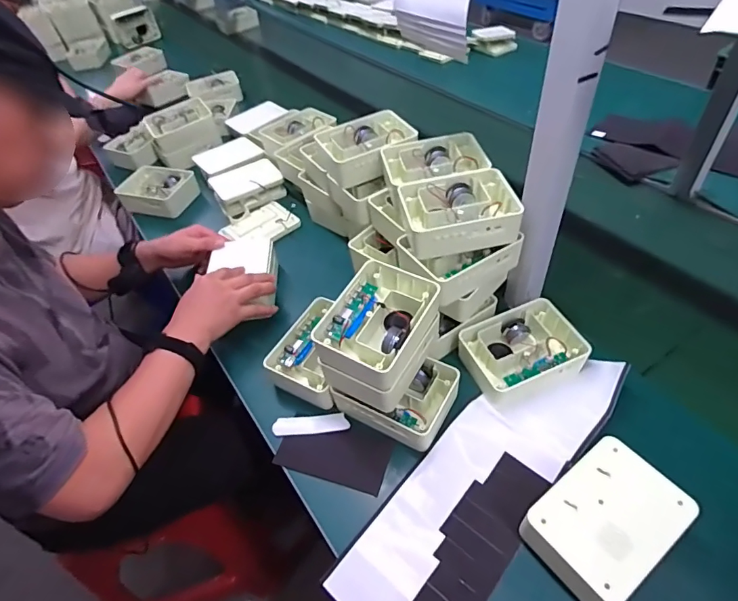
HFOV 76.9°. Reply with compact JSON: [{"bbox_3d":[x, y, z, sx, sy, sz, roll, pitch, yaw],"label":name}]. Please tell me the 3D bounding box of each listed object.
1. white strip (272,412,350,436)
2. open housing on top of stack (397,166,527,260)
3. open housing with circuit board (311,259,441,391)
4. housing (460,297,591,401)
[{"bbox_3d":[-0.076,0.165,0.613,0.099,0.014,0.025,-6,46,2],"label":"white strip"},{"bbox_3d":[0.118,-0.120,0.620,0.144,0.049,0.110,-11,46,-4],"label":"open housing on top of stack"},{"bbox_3d":[0.010,0.027,0.569,0.110,0.049,0.151,21,52,24],"label":"open housing with circuit board"},{"bbox_3d":[0.209,0.065,0.632,0.149,0.045,0.111,-22,48,-14],"label":"housing"}]

